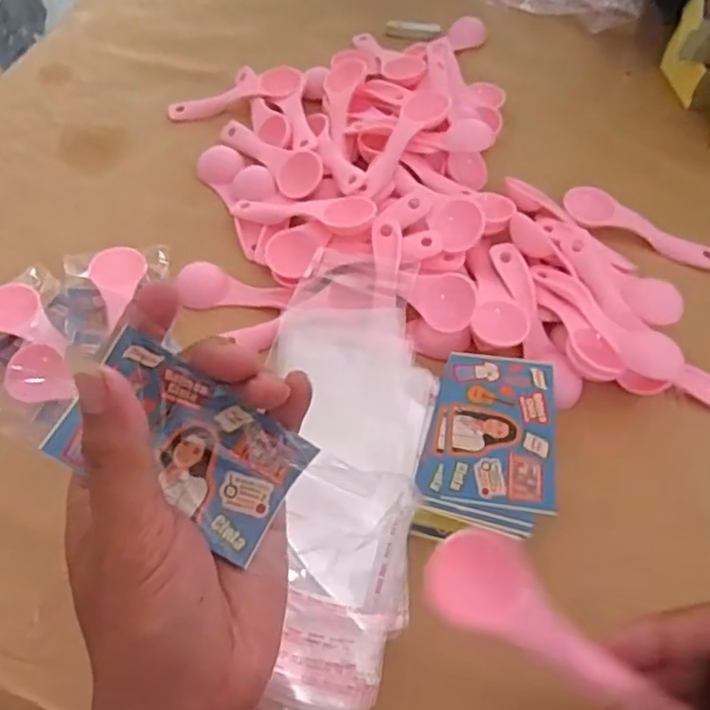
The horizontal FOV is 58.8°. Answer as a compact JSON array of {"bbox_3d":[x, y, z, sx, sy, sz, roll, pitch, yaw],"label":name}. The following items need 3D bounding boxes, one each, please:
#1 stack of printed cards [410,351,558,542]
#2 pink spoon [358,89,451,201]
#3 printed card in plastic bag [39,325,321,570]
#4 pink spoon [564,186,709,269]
[{"bbox_3d":[0.074,0.047,0.348,0.071,0.005,0.107,7,59,4],"label":"stack of printed cards"},{"bbox_3d":[0.037,-0.150,0.454,0.032,0.018,0.108,20,61,11],"label":"pink spoon"},{"bbox_3d":[-0.066,0.037,0.245,0.088,0.016,0.051,34,78,-15],"label":"printed card in plastic bag"},{"bbox_3d":[0.204,-0.090,0.449,0.111,0.023,0.030,18,60,11],"label":"pink spoon"}]

